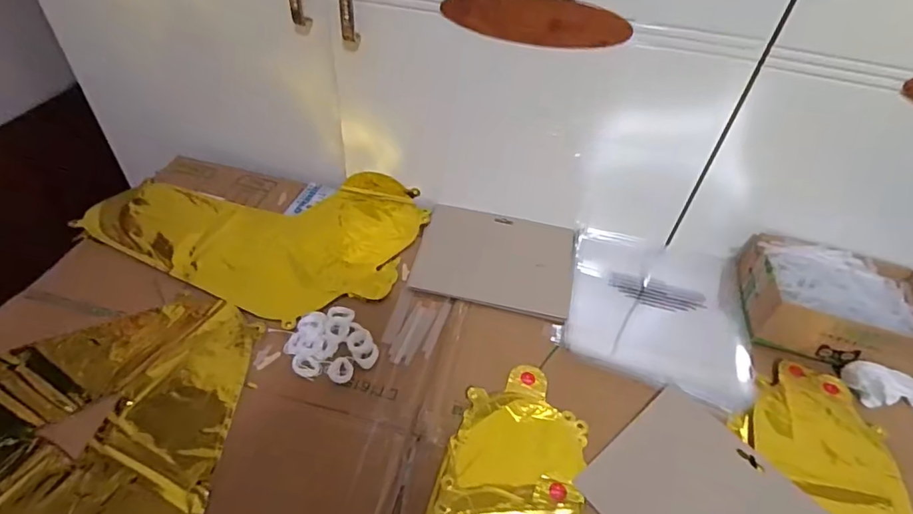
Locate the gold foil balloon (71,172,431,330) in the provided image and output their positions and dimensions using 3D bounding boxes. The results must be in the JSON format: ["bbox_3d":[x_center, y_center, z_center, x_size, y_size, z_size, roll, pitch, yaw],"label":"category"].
[{"bbox_3d":[-0.255,-0.054,0.664,0.396,0.021,0.254,20,47,14],"label":"gold foil balloon"}]

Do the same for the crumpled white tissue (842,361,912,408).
[{"bbox_3d":[0.477,0.145,0.550,0.107,0.032,0.044,18,45,-6],"label":"crumpled white tissue"}]

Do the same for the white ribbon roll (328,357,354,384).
[{"bbox_3d":[-0.118,0.116,0.519,0.025,0.007,0.025,3,46,-3],"label":"white ribbon roll"}]

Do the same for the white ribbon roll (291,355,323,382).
[{"bbox_3d":[-0.153,0.112,0.519,0.030,0.008,0.020,18,47,11],"label":"white ribbon roll"}]

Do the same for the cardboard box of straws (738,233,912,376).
[{"bbox_3d":[0.439,0.049,0.586,0.186,0.068,0.128,15,46,9],"label":"cardboard box of straws"}]

